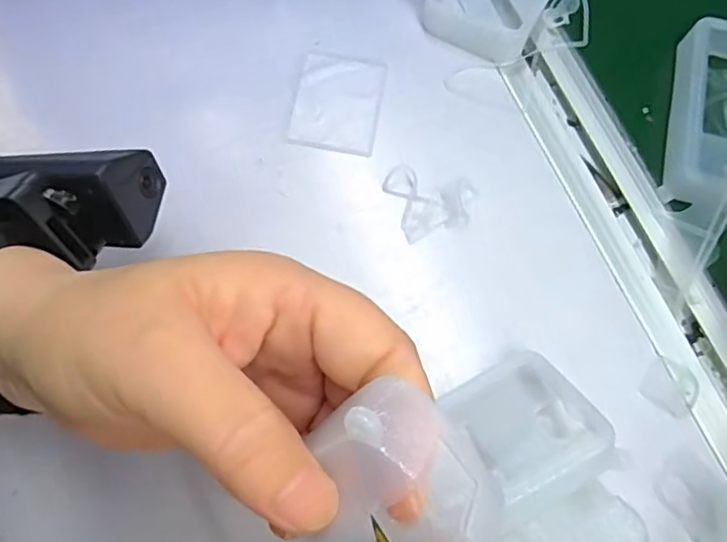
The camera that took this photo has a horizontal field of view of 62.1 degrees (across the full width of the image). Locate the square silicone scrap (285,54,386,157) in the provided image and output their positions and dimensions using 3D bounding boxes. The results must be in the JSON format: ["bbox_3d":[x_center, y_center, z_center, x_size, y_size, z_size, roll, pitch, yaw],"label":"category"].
[{"bbox_3d":[-0.013,-0.082,0.296,0.041,0.004,0.051,10,75,2],"label":"square silicone scrap"}]

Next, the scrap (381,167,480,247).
[{"bbox_3d":[0.033,-0.035,0.283,0.039,0.005,0.035,-17,76,-5],"label":"scrap"}]

